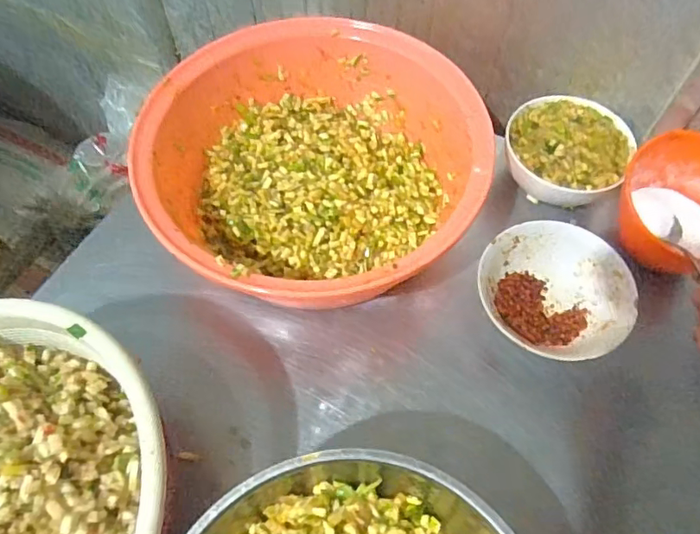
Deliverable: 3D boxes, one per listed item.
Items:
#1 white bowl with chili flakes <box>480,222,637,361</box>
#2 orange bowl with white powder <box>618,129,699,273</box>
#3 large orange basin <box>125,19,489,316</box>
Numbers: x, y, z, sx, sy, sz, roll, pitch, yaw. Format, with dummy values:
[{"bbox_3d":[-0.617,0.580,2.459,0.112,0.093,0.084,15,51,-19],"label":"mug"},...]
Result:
[{"bbox_3d":[0.196,0.028,0.535,0.145,0.050,0.134,38,65,18],"label":"white bowl with chili flakes"},{"bbox_3d":[0.330,-0.062,0.543,0.123,0.069,0.127,1,60,-2],"label":"orange bowl with white powder"},{"bbox_3d":[-0.038,-0.094,0.567,0.323,0.129,0.310,1,60,-2],"label":"large orange basin"}]

